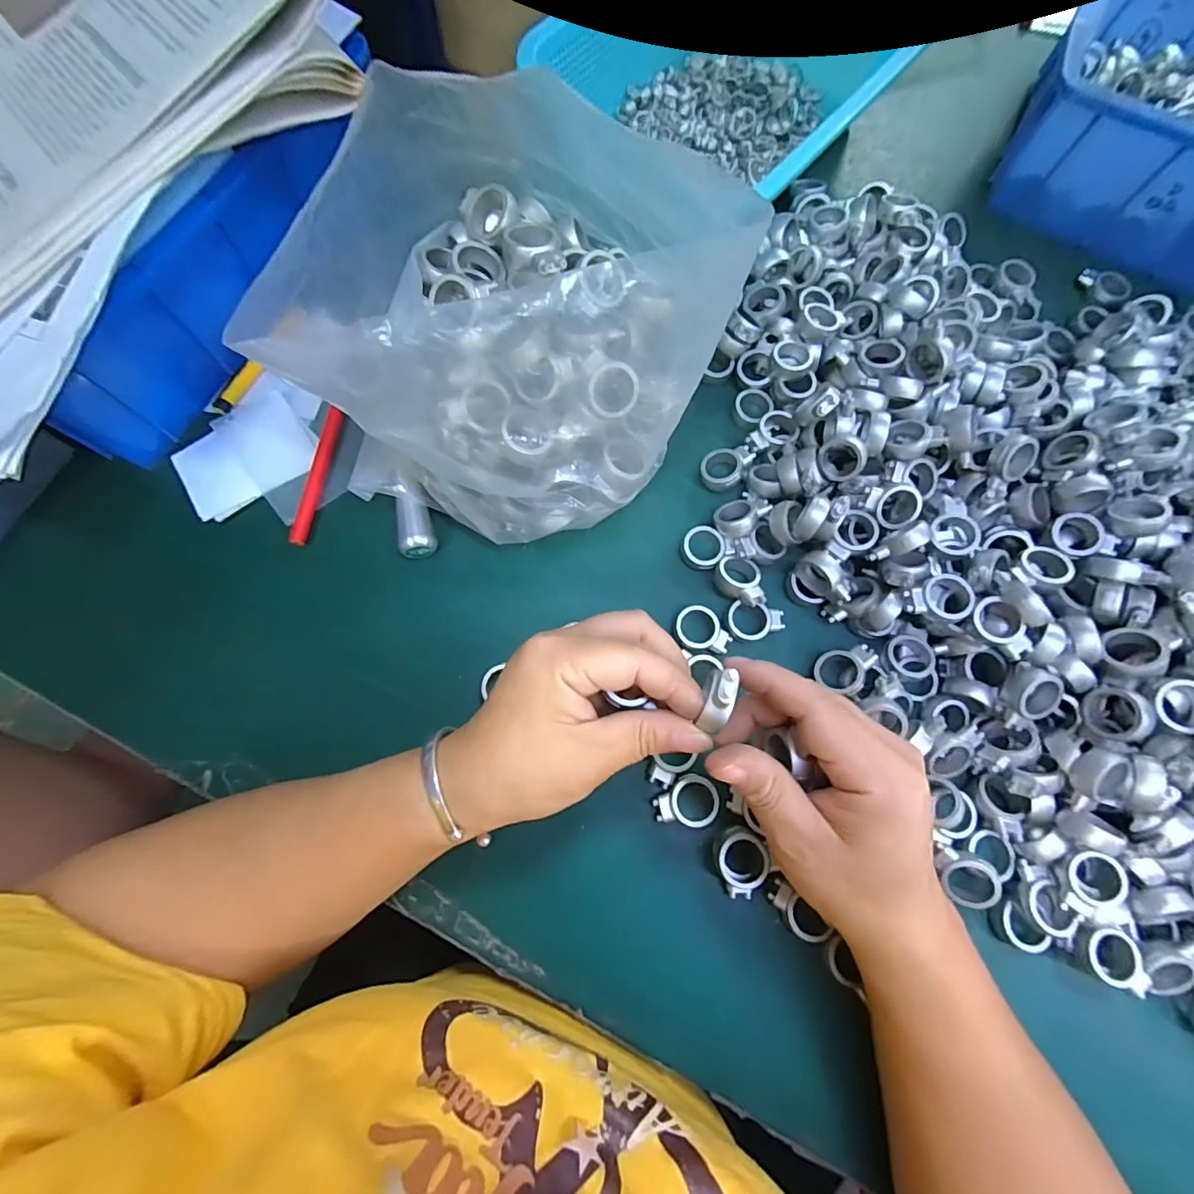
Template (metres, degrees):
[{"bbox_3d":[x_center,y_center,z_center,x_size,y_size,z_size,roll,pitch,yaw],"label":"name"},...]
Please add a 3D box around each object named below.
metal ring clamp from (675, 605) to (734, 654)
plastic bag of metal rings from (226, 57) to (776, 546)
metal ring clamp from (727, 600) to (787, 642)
[{"bbox_3d":[0.061,0.021,0.300,0.025,0.009,0.033,-40,79,-11],"label":"metal ring clamp"},{"bbox_3d":[-0.039,-0.118,0.259,0.166,0.145,0.149,28,78,7],"label":"plastic bag of metal rings"},{"bbox_3d":[0.093,0.015,0.303,0.033,0.011,0.022,8,75,0],"label":"metal ring clamp"}]

